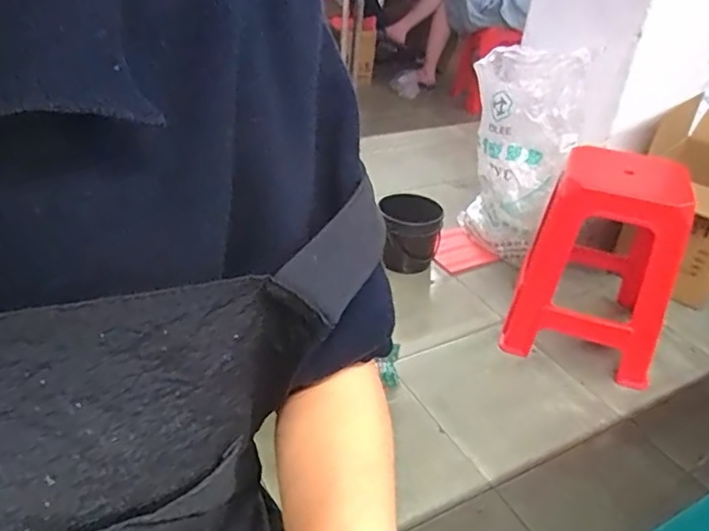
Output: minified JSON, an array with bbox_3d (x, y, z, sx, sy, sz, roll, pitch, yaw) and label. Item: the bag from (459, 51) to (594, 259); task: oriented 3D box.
[{"bbox_3d":[0.467,-0.322,1.692,0.310,0.568,0.247,12,34,12],"label":"bag"}]

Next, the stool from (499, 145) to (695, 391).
[{"bbox_3d":[0.601,-0.005,1.436,0.330,0.475,0.330,15,34,16],"label":"stool"}]

